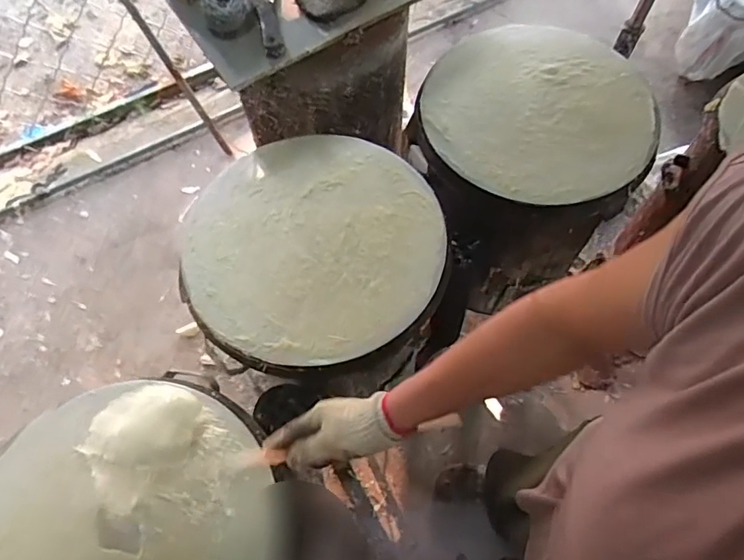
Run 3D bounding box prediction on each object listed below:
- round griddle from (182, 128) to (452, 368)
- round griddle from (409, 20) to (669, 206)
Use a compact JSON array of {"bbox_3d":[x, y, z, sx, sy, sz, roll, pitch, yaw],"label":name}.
[{"bbox_3d":[-0.083,-0.059,0.773,0.360,0.035,0.379,-1,65,1],"label":"round griddle"},{"bbox_3d":[0.277,-0.293,0.875,0.375,0.029,0.365,-1,65,1],"label":"round griddle"}]

